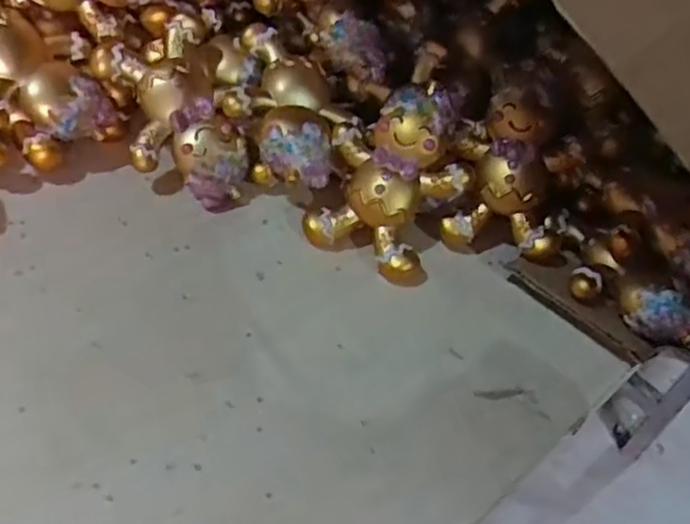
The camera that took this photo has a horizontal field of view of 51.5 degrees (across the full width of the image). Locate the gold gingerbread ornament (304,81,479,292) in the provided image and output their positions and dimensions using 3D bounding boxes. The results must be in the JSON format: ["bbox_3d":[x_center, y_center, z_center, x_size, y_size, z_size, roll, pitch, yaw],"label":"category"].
[{"bbox_3d":[0.031,-0.052,0.443,0.082,0.117,0.048,20,1,7],"label":"gold gingerbread ornament"}]

